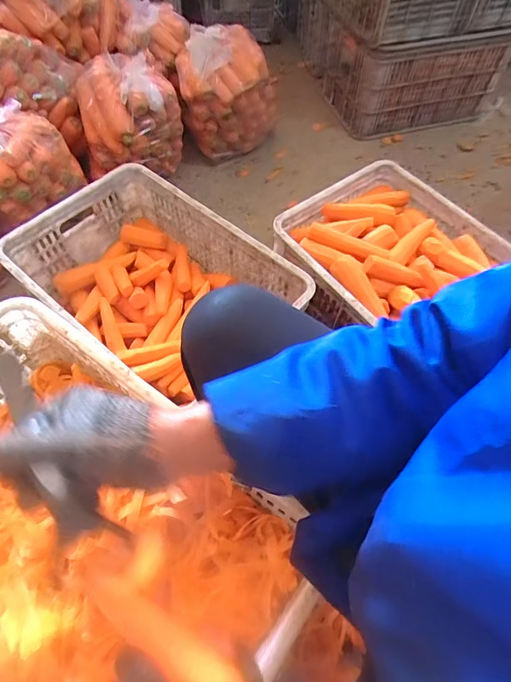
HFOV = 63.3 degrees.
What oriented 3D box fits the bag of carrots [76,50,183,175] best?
[{"bbox_3d":[-0.362,-0.606,1.157,0.252,0.252,0.216,17,61,8],"label":"bag of carrots"}]

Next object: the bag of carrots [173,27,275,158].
[{"bbox_3d":[-0.097,-0.736,1.268,0.255,0.319,0.230,24,62,12],"label":"bag of carrots"}]

